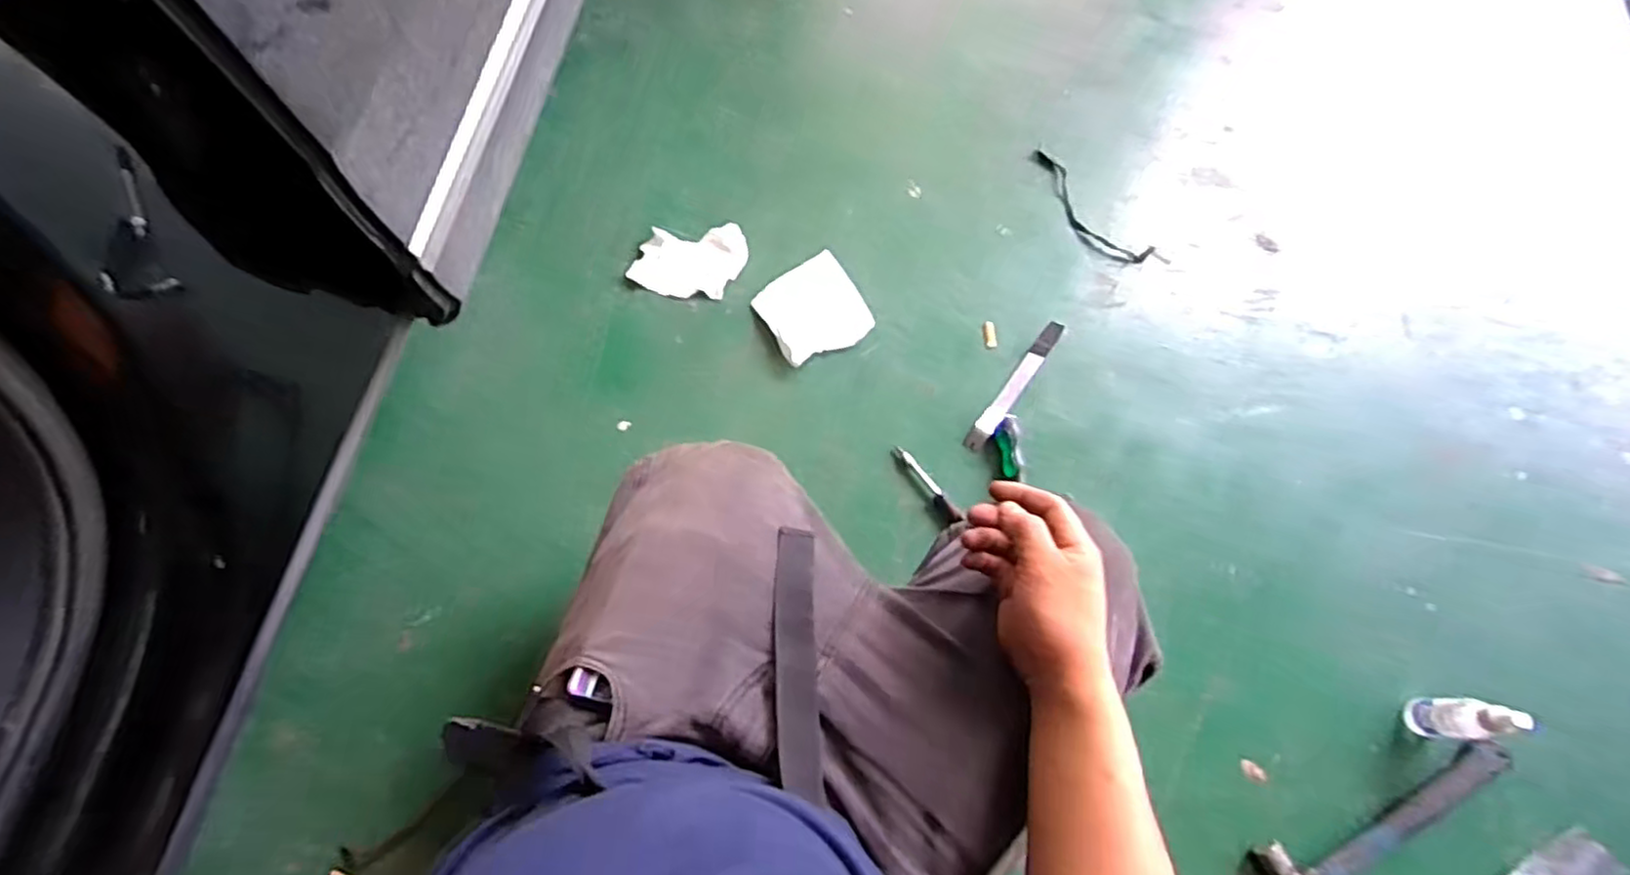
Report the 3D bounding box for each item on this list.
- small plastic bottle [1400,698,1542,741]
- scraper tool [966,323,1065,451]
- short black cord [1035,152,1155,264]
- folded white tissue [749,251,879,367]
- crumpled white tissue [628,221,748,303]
[{"bbox_3d":[0.757,0.325,0.830,0.052,0.185,0.045,6,73,2],"label":"small plastic bottle"},{"bbox_3d":[0.283,-0.076,1.011,0.026,0.013,0.238,35,76,10],"label":"scraper tool"},{"bbox_3d":[0.409,-0.345,1.106,0.075,0.010,0.235,-39,77,-11],"label":"short black cord"},{"bbox_3d":[-0.003,-0.182,1.036,0.138,0.016,0.144,-29,75,-9],"label":"folded white tissue"},{"bbox_3d":[-0.185,-0.263,1.063,0.166,0.015,0.114,6,73,2],"label":"crumpled white tissue"}]

